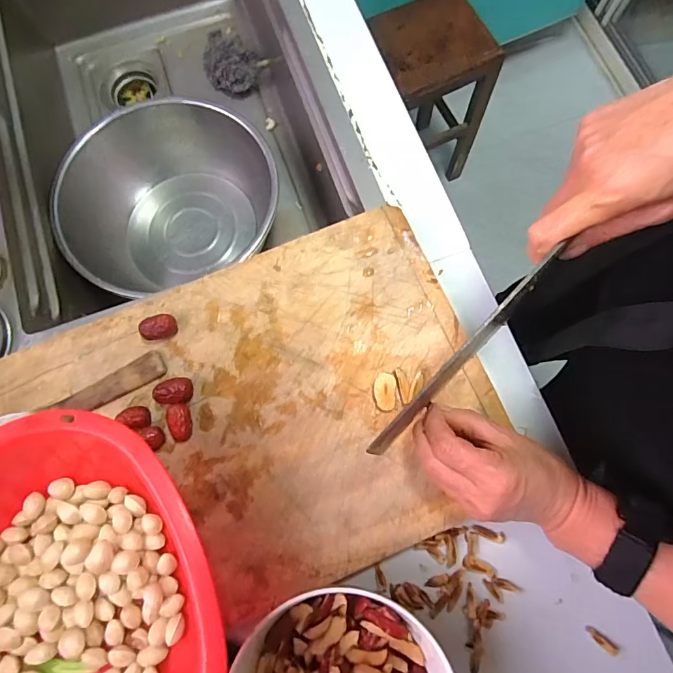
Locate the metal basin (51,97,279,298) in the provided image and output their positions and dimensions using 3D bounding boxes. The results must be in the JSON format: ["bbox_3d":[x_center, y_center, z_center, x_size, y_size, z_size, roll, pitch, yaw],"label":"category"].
[{"bbox_3d":[-0.223,-0.182,0.608,0.277,0.119,0.248,-27,77,-5],"label":"metal basin"}]

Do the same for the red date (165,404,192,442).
[{"bbox_3d":[-0.132,0.072,0.362,0.021,0.018,0.029,-11,76,-1],"label":"red date"}]

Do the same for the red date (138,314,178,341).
[{"bbox_3d":[-0.155,-0.007,0.380,0.029,0.018,0.021,-5,76,0],"label":"red date"}]

